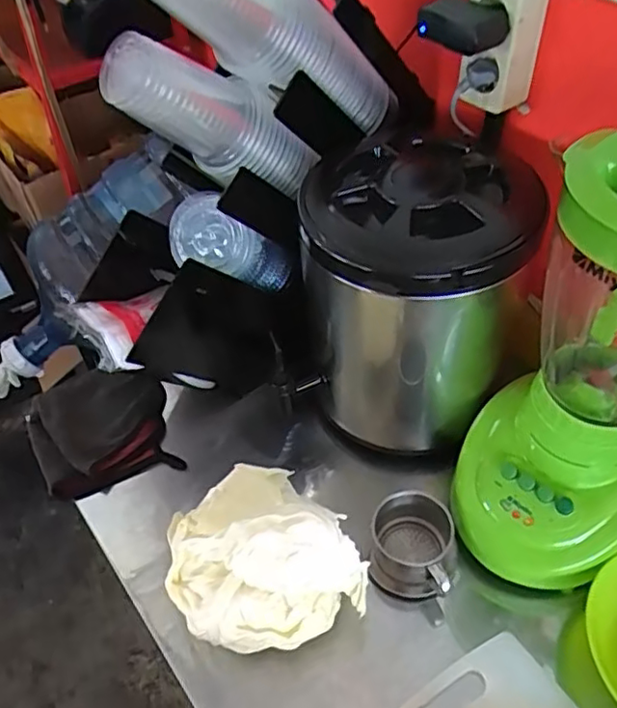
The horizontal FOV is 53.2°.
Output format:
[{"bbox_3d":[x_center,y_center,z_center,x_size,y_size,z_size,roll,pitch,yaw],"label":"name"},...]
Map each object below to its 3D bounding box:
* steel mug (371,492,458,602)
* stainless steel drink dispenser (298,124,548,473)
[{"bbox_3d":[0.099,0.189,0.594,0.086,0.072,0.088,3,48,7],"label":"steel mug"},{"bbox_3d":[0.098,-0.065,0.657,0.192,0.294,0.242,-4,47,1],"label":"stainless steel drink dispenser"}]

